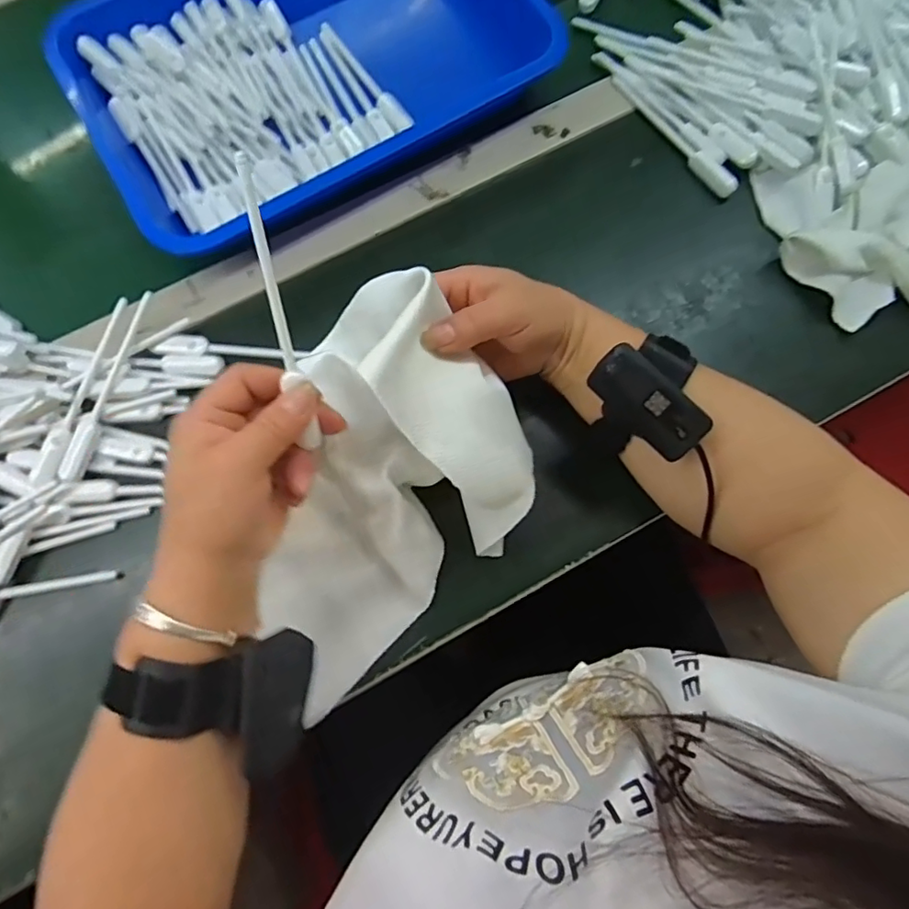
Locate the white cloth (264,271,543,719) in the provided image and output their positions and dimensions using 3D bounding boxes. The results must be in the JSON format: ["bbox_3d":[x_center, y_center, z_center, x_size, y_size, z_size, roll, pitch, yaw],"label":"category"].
[{"bbox_3d":[-0.056,0.019,0.329,0.203,0.124,0.152,-44,80,-9],"label":"white cloth"}]

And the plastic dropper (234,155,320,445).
[{"bbox_3d":[-0.084,-0.067,0.275,0.009,0.007,0.143,-8,118,-2],"label":"plastic dropper"}]

